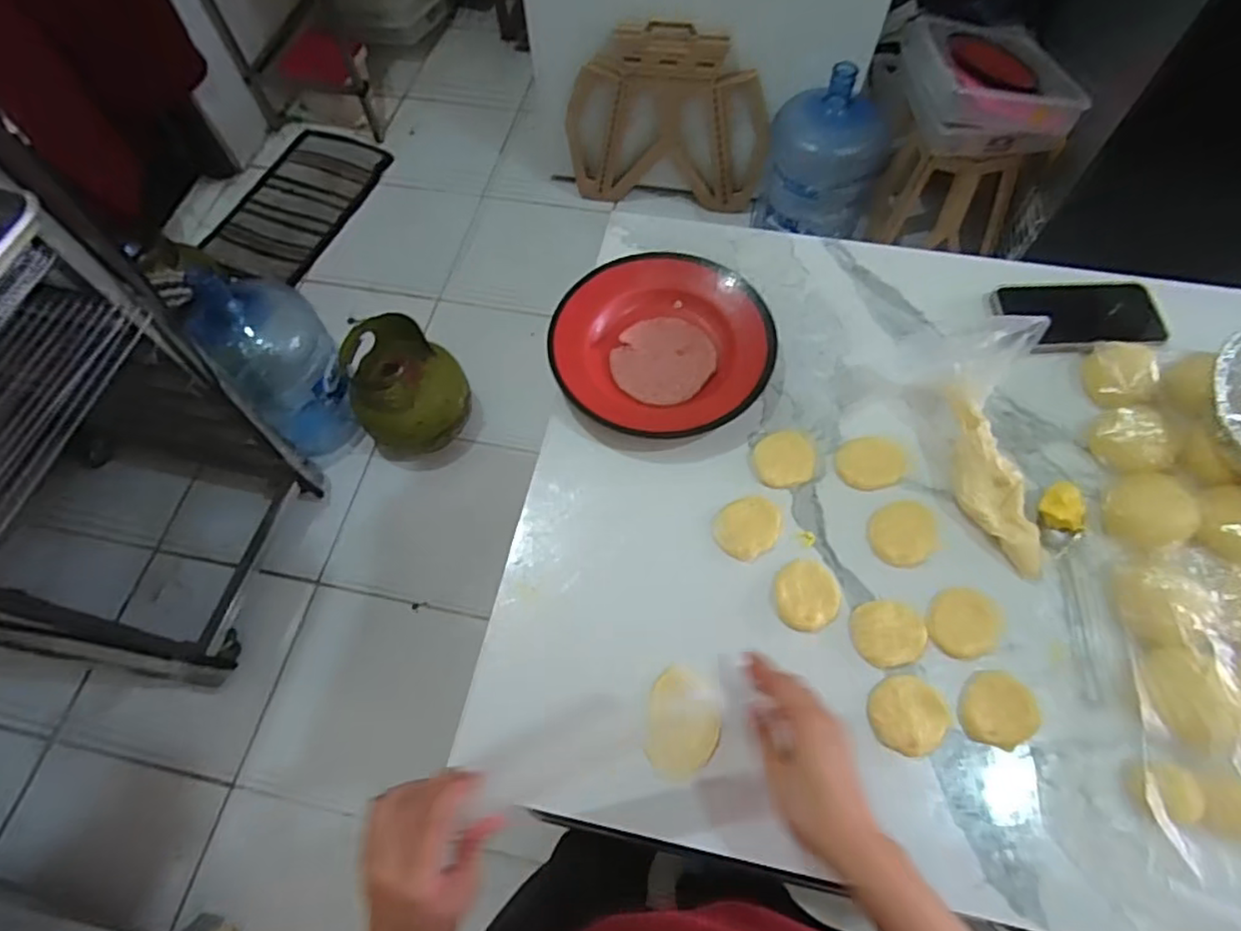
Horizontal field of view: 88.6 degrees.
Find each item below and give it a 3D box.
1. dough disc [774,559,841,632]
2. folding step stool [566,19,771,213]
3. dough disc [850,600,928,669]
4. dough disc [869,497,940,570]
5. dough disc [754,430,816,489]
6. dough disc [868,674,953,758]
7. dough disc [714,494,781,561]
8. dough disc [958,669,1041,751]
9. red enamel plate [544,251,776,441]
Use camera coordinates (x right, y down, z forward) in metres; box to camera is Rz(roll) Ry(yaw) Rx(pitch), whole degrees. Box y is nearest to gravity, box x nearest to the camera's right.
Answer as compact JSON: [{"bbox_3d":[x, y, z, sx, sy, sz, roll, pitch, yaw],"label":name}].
[{"bbox_3d":[0.152,0.105,0.518,0.050,0.004,0.057,16,65,9],"label":"dough disc"},{"bbox_3d":[0.118,-0.887,1.664,0.523,0.457,0.063,8,64,6],"label":"folding step stool"},{"bbox_3d":[0.212,0.132,0.504,0.056,0.007,0.050,-9,64,-3],"label":"dough disc"},{"bbox_3d":[0.241,0.057,0.540,0.058,0.009,0.053,-1,64,1],"label":"dough disc"},{"bbox_3d":[0.149,-0.007,0.575,0.052,0.004,0.058,3,64,3],"label":"dough disc"},{"bbox_3d":[0.217,0.187,0.478,0.059,0.010,0.055,-1,64,1],"label":"dough disc"},{"bbox_3d":[0.111,0.052,0.544,0.058,0.004,0.050,-28,66,-12],"label":"dough disc"},{"bbox_3d":[0.287,0.185,0.482,0.056,0.013,0.052,-1,64,1],"label":"dough disc"},{"bbox_3d":[0.039,-0.120,0.614,0.212,0.035,0.190,6,64,5],"label":"red enamel plate"}]

